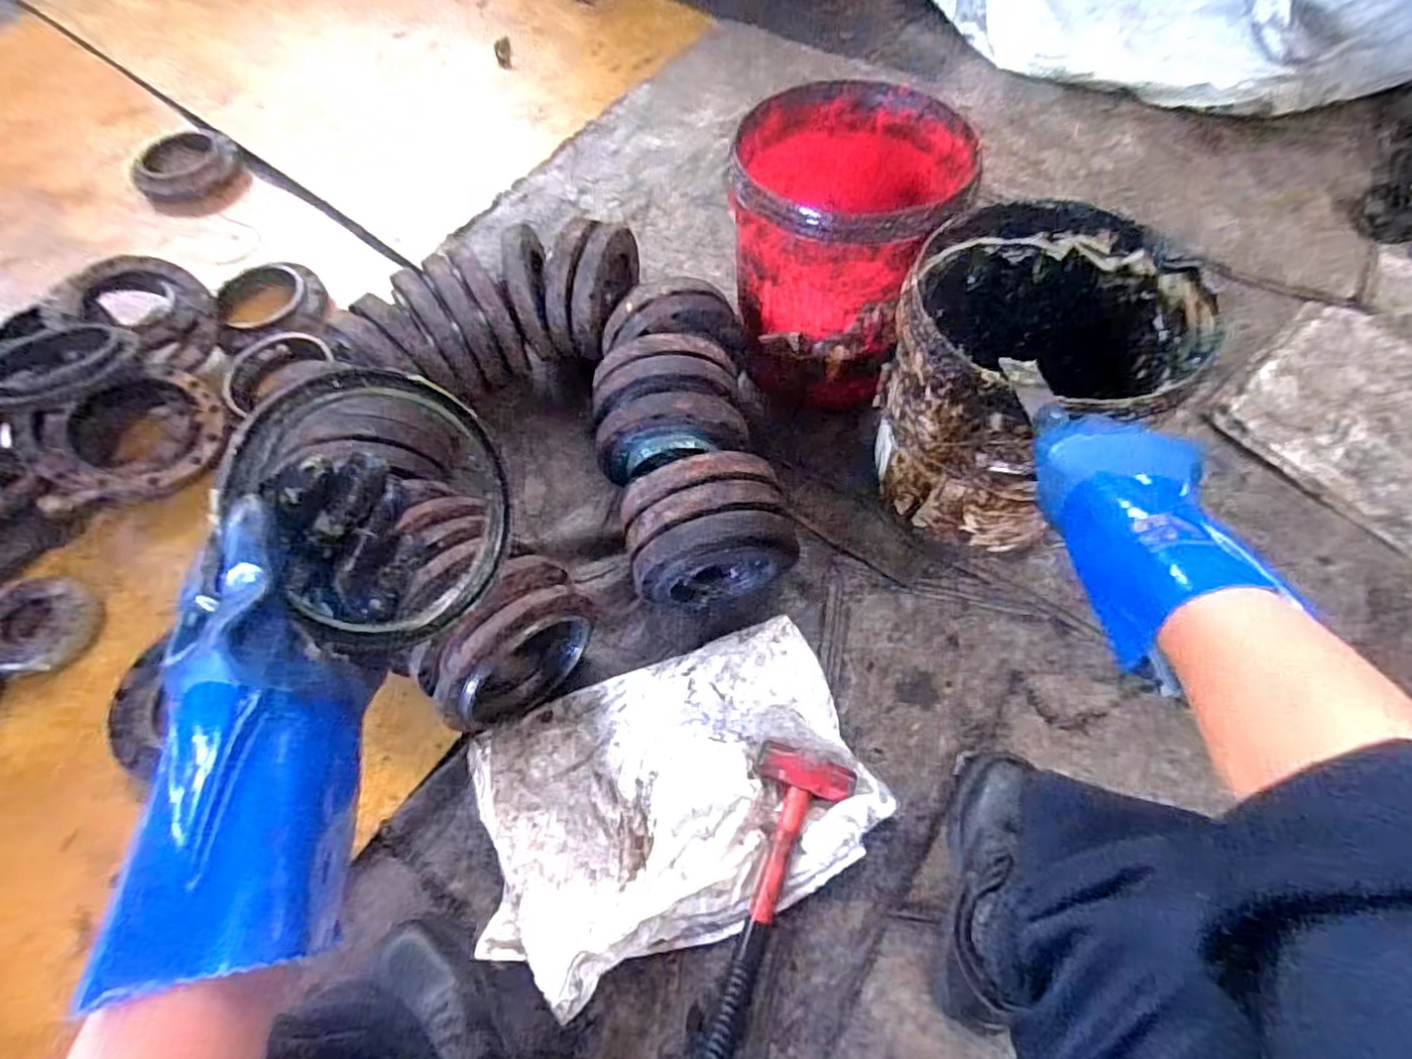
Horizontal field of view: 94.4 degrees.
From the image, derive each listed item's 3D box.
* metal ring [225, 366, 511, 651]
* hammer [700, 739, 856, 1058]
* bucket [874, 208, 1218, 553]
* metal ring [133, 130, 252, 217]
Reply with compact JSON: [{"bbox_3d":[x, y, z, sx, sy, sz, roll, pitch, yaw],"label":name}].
[{"bbox_3d":[-0.173,-0.015,0.373,0.014,0.158,0.142,-2,28,40],"label":"metal ring"},{"bbox_3d":[0.053,0.391,0.684,0.104,0.037,0.330,22,65,12],"label":"hammer"},{"bbox_3d":[0.365,-0.176,0.787,0.280,0.274,0.304,-1,62,1],"label":"bucket"},{"bbox_3d":[-0.973,-0.680,1.239,0.176,0.054,0.186,-1,62,1],"label":"metal ring"}]

